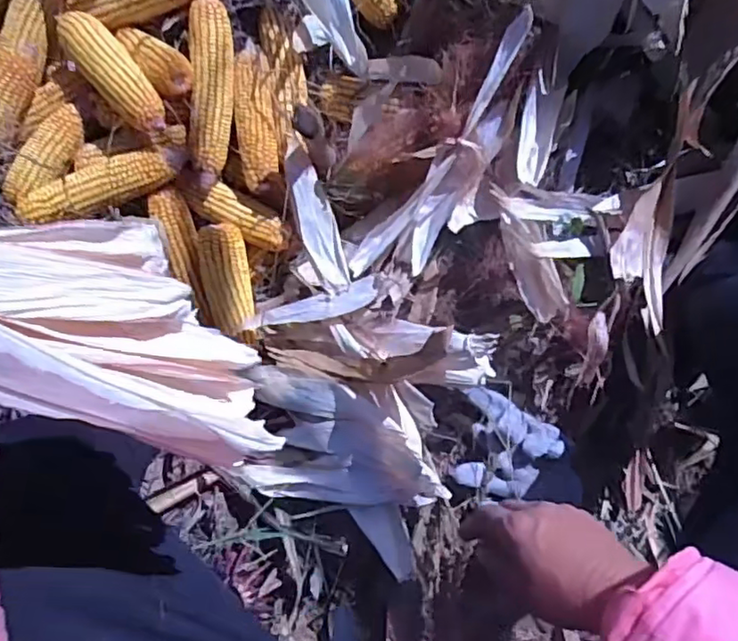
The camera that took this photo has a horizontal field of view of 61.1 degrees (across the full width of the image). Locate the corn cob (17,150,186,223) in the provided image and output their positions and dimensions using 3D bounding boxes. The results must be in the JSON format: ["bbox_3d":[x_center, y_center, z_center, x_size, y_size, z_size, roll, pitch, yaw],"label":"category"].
[{"bbox_3d":[-0.305,-0.148,0.711,0.184,0.057,0.060,-15,83,5],"label":"corn cob"}]

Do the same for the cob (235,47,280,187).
[{"bbox_3d":[-0.133,-0.245,0.745,0.043,0.036,0.174,-6,84,6],"label":"cob"}]

